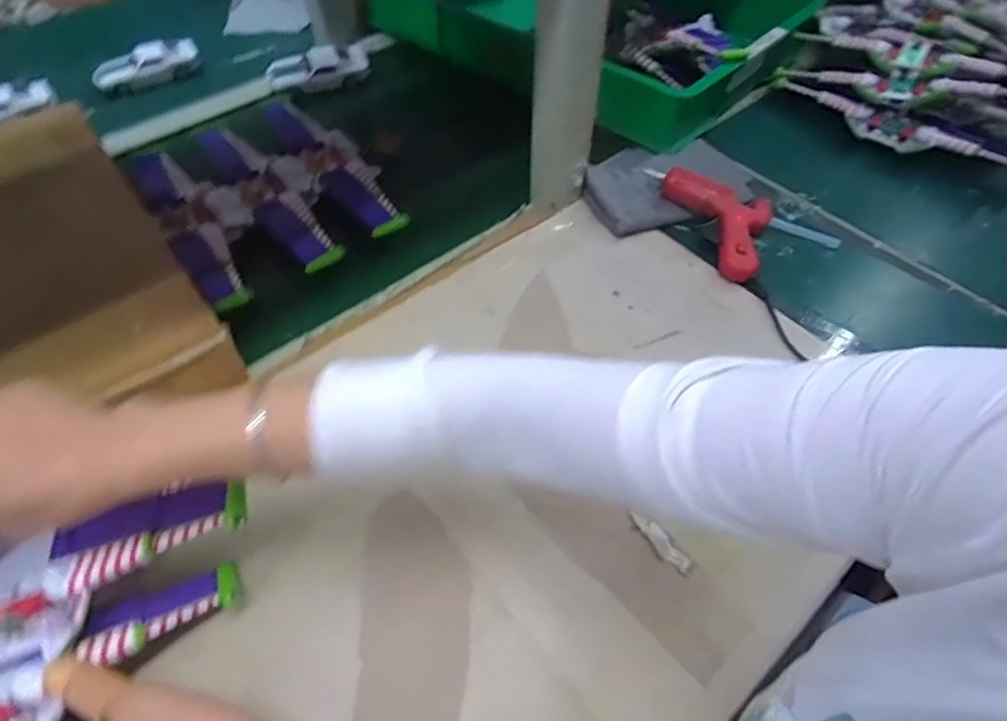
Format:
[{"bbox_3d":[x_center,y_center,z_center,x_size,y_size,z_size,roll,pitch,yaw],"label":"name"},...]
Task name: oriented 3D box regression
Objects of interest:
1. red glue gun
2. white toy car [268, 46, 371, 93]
[{"bbox_3d":[0.205,-0.147,0.614,0.135,0.040,0.116,17,55,13],"label":"red glue gun"},{"bbox_3d":[-0.247,-0.390,0.794,0.128,0.034,0.044,-20,55,-15],"label":"white toy car"}]

